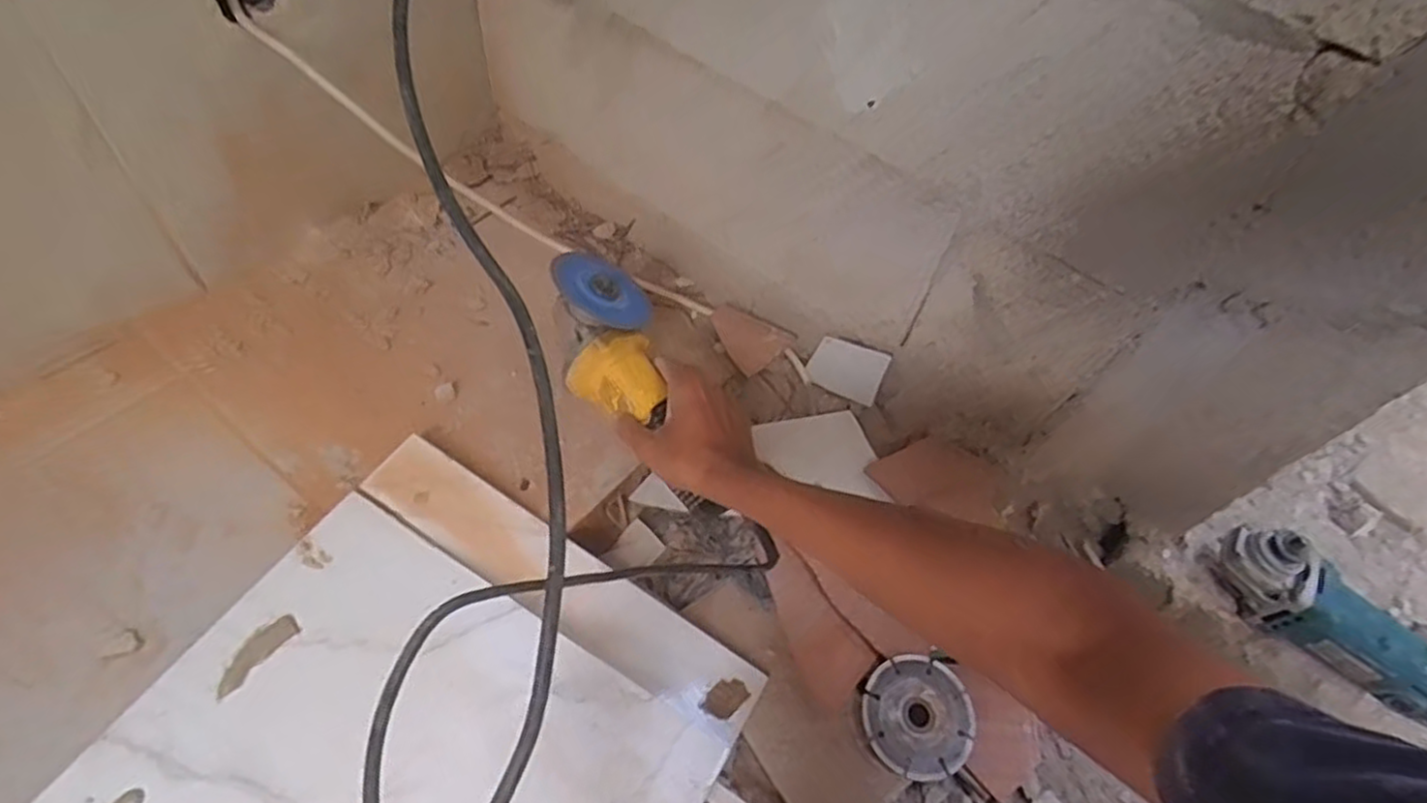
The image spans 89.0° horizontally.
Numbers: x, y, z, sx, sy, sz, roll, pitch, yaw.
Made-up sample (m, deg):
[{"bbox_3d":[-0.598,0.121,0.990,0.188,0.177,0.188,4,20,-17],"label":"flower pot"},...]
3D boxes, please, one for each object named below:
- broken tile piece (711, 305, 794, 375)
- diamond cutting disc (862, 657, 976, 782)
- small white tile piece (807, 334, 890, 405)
[{"bbox_3d":[0.040,-0.078,0.809,0.066,0.012,0.080,-39,93,-2],"label":"broken tile piece"},{"bbox_3d":[0.175,0.267,0.614,0.096,0.008,0.091,3,66,-7],"label":"diamond cutting disc"},{"bbox_3d":[0.142,-0.036,0.770,0.080,0.058,0.010,25,34,24],"label":"small white tile piece"}]

